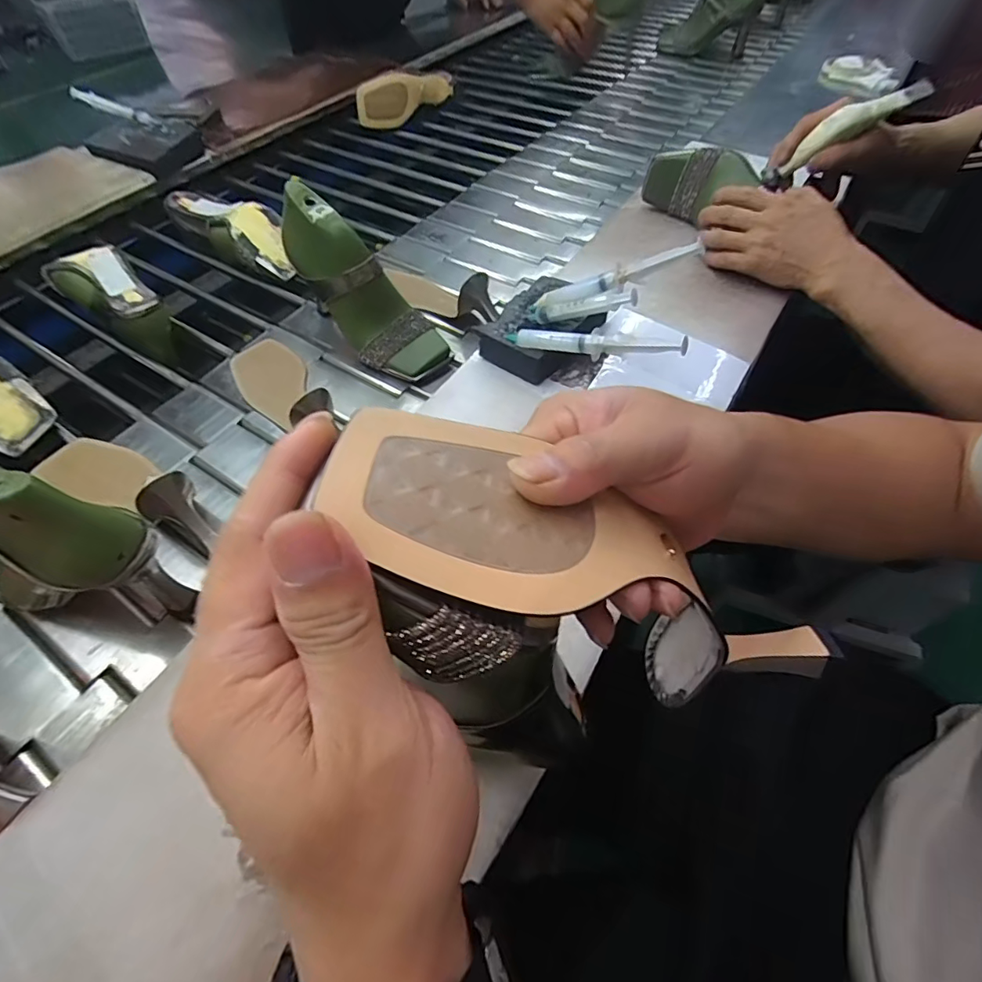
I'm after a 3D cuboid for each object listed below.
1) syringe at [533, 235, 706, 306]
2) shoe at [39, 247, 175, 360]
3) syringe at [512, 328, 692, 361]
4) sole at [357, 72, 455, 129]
[{"bbox_3d":[0.108,-0.193,0.471,0.157,0.016,0.029,-7,48,37],"label":"syringe"},{"bbox_3d":[-0.473,-0.237,0.643,0.202,0.074,0.086,39,64,23],"label":"shoe"},{"bbox_3d":[0.087,-0.132,0.451,0.168,0.019,0.012,15,55,33],"label":"syringe"},{"bbox_3d":[-0.170,-0.798,1.031,0.206,0.082,0.032,-30,61,-19],"label":"sole"}]

